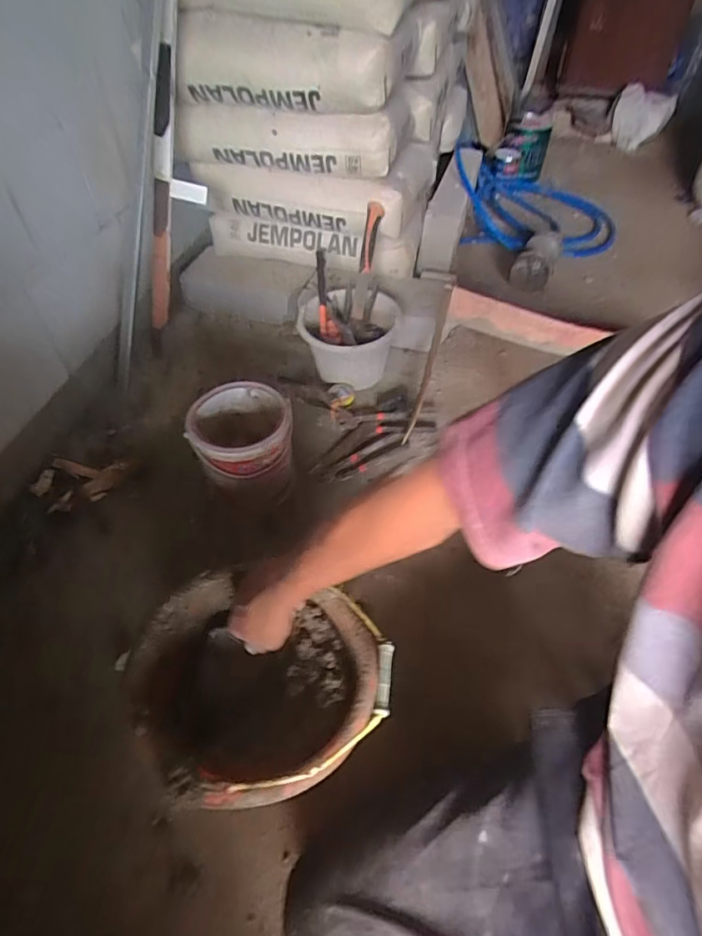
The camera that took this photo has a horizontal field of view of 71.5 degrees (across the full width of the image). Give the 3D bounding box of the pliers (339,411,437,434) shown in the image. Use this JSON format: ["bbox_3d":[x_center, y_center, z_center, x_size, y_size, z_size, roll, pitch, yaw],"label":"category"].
[{"bbox_3d":[0.081,-0.108,1.096,0.211,0.029,0.062,4,49,4],"label":"pliers"}]

